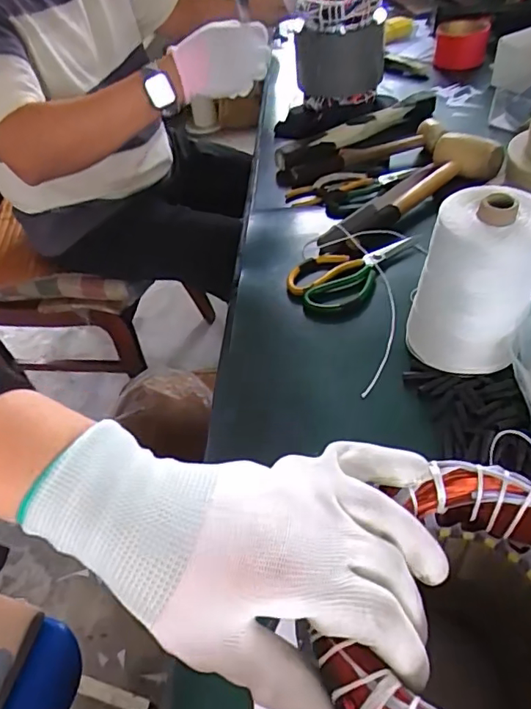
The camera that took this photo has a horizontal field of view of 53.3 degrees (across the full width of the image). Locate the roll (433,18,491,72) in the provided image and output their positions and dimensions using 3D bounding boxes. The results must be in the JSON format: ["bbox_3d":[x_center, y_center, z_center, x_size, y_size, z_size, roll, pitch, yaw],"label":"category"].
[{"bbox_3d":[0.376,-0.590,1.019,0.099,0.067,0.091,9,48,16],"label":"roll"}]

